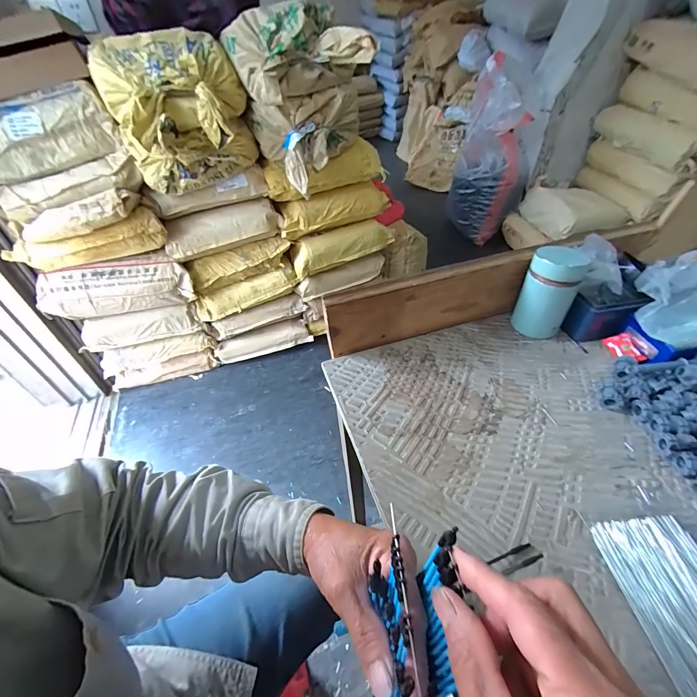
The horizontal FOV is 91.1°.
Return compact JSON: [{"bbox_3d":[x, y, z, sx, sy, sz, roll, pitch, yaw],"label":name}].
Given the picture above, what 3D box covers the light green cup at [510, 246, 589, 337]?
[{"bbox_3d":[0.280,-0.080,0.479,0.063,0.117,0.066,23,50,26],"label":"light green cup"}]

